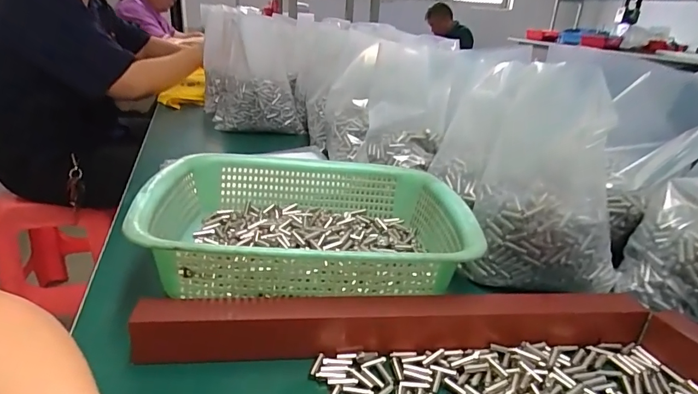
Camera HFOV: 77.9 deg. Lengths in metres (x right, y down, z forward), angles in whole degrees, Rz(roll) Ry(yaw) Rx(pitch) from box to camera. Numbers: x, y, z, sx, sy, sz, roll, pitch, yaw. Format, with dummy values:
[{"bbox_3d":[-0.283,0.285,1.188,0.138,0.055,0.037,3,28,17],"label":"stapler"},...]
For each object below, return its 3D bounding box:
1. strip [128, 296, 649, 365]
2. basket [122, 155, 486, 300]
[{"bbox_3d":[0.043,0.097,0.336,0.387,0.035,0.031,0,24,-7],"label":"strip"},{"bbox_3d":[-0.037,0.026,0.434,0.294,0.078,0.223,1,24,-5],"label":"basket"}]

